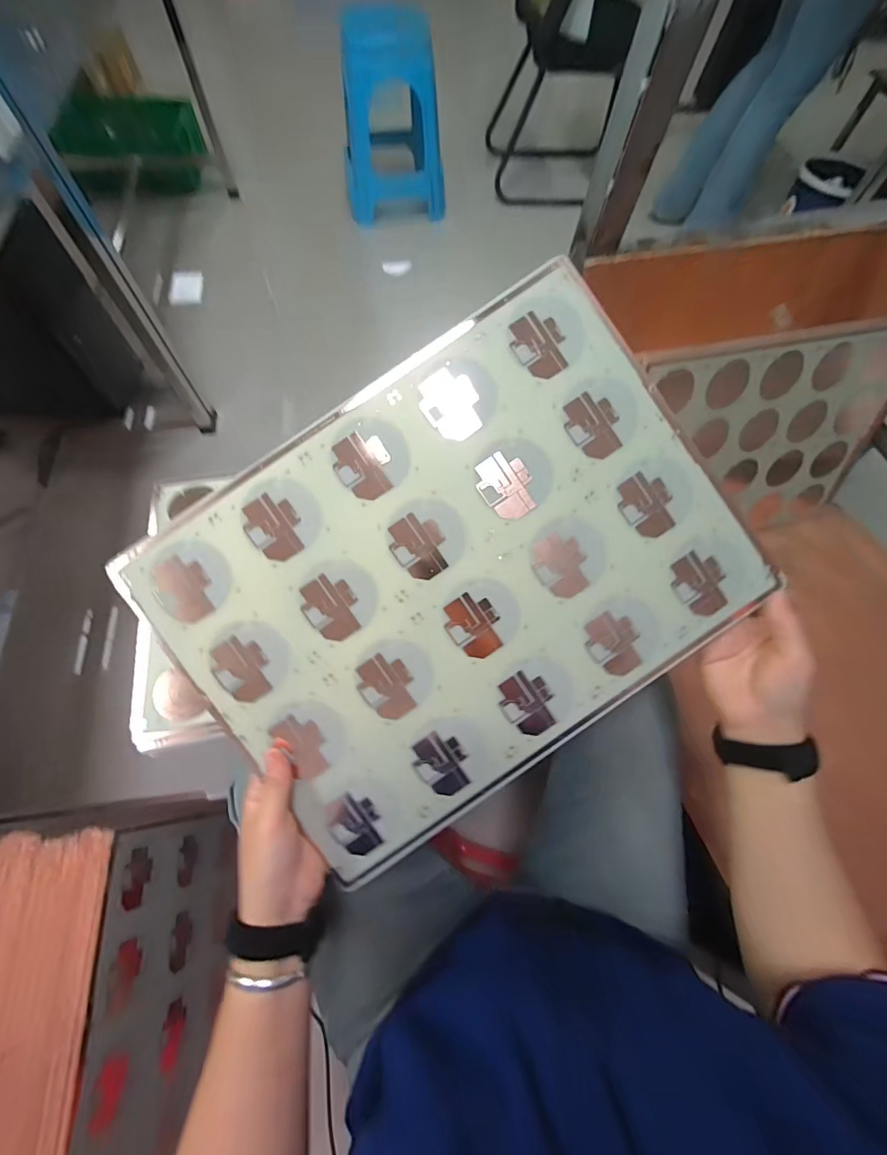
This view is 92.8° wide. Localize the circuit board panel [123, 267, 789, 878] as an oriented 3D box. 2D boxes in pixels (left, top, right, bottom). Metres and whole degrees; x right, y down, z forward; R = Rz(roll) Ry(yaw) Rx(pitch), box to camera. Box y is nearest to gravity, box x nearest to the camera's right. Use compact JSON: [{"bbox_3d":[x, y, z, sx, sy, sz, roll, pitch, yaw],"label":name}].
[{"bbox_3d":[0.009,-0.006,0.347,0.430,0.006,0.332,-34,92,0],"label":"circuit board panel"}]

